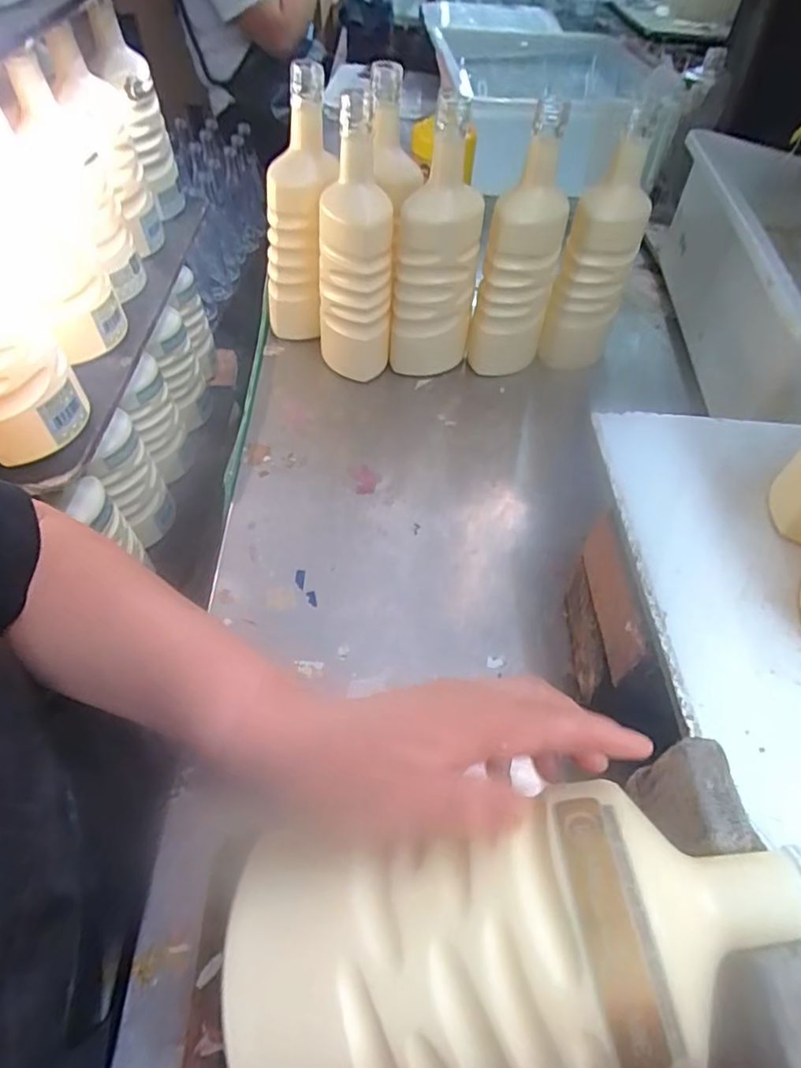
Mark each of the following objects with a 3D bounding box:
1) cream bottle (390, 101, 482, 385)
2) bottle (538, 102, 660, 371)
[{"bbox_3d":[0.036,-0.289,0.612,0.087,0.257,0.071,1,51,-3],"label":"cream bottle"},{"bbox_3d":[0.212,-0.292,0.627,0.072,0.245,0.062,20,52,13],"label":"bottle"}]

